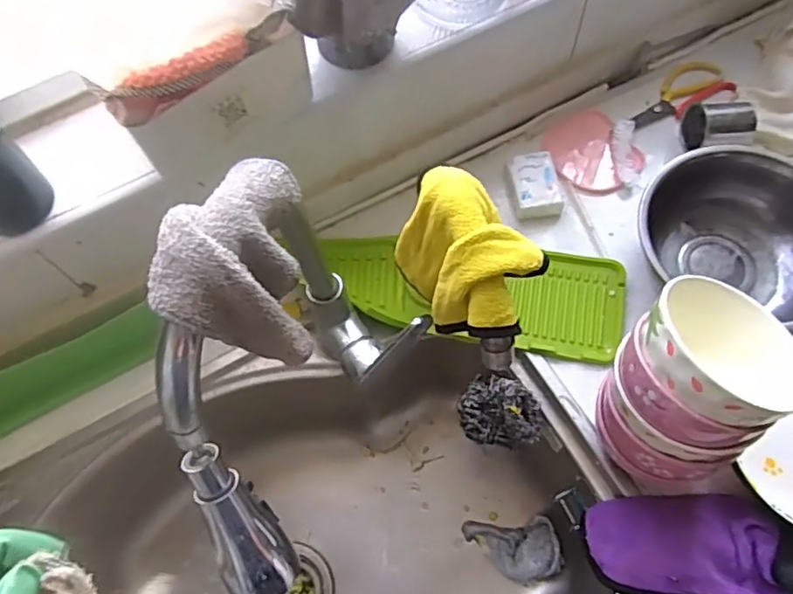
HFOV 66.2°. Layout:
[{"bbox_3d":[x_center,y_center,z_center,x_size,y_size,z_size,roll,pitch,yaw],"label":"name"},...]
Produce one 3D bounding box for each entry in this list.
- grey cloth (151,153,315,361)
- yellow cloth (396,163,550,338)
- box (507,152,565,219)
[{"bbox_3d":[-0.090,-0.025,0.344,0.063,0.097,0.104,-8,64,-1],"label":"grey cloth"},{"bbox_3d":[0.054,-0.019,0.441,0.075,0.113,0.115,-21,65,-7],"label":"yellow cloth"},{"bbox_3d":[0.158,-0.126,0.693,0.056,0.028,0.079,-8,64,-1],"label":"box"}]

